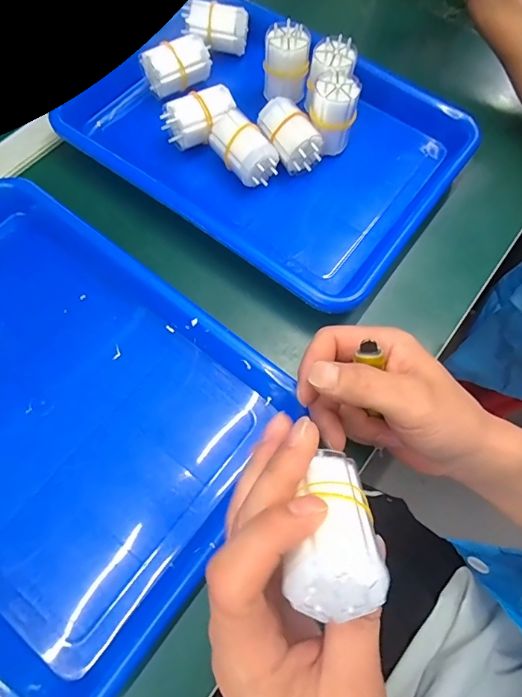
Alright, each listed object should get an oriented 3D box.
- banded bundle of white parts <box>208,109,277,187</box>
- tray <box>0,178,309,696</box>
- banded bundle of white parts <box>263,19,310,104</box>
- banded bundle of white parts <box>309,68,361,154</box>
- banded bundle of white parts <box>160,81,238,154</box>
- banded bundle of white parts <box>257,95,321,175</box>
[{"bbox_3d":[-0.014,-0.171,0.374,0.037,0.044,0.061,-38,75,-13],"label":"banded bundle of white parts"},{"bbox_3d":[-0.160,0.036,0.301,0.334,0.032,0.248,36,72,13],"label":"tray"},{"bbox_3d":[0.023,-0.264,0.393,0.040,0.056,0.032,2,71,0],"label":"banded bundle of white parts"},{"bbox_3d":[0.063,-0.207,0.373,0.038,0.052,0.039,4,71,0],"label":"banded bundle of white parts"},{"bbox_3d":[-0.054,-0.203,0.375,0.063,0.035,0.034,-32,74,-11],"label":"banded bundle of white parts"},{"bbox_3d":[0.025,-0.187,0.383,0.036,0.044,0.062,-32,74,-11],"label":"banded bundle of white parts"}]

